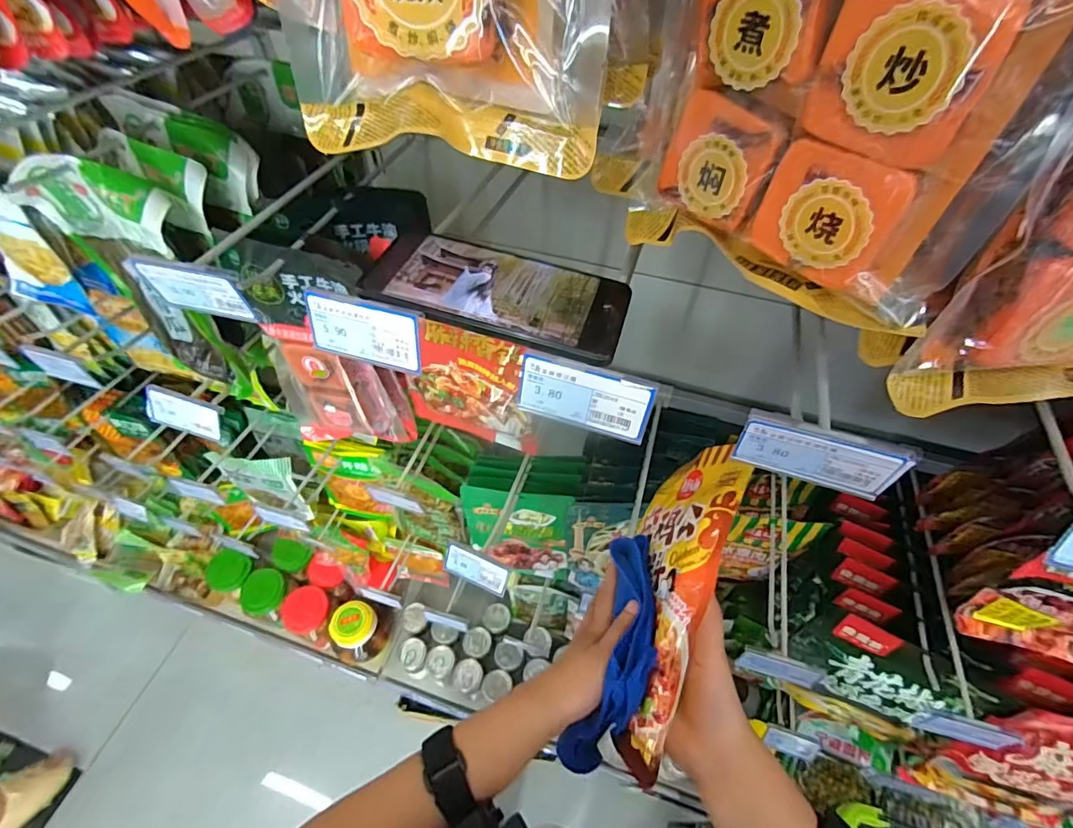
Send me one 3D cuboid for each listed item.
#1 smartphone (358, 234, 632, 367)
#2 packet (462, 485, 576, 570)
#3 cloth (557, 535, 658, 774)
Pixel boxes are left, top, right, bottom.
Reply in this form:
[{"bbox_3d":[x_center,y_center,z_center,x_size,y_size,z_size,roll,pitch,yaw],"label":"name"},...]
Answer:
[{"bbox_3d":[-0.022,-0.080,0.320,0.158,0.012,0.081,14,53,10],"label":"smartphone"},{"bbox_3d":[-0.028,0.182,0.755,0.151,0.196,0.022,4,45,3],"label":"packet"},{"bbox_3d":[0.067,0.174,0.389,0.045,0.060,0.182,14,52,10],"label":"cloth"}]

